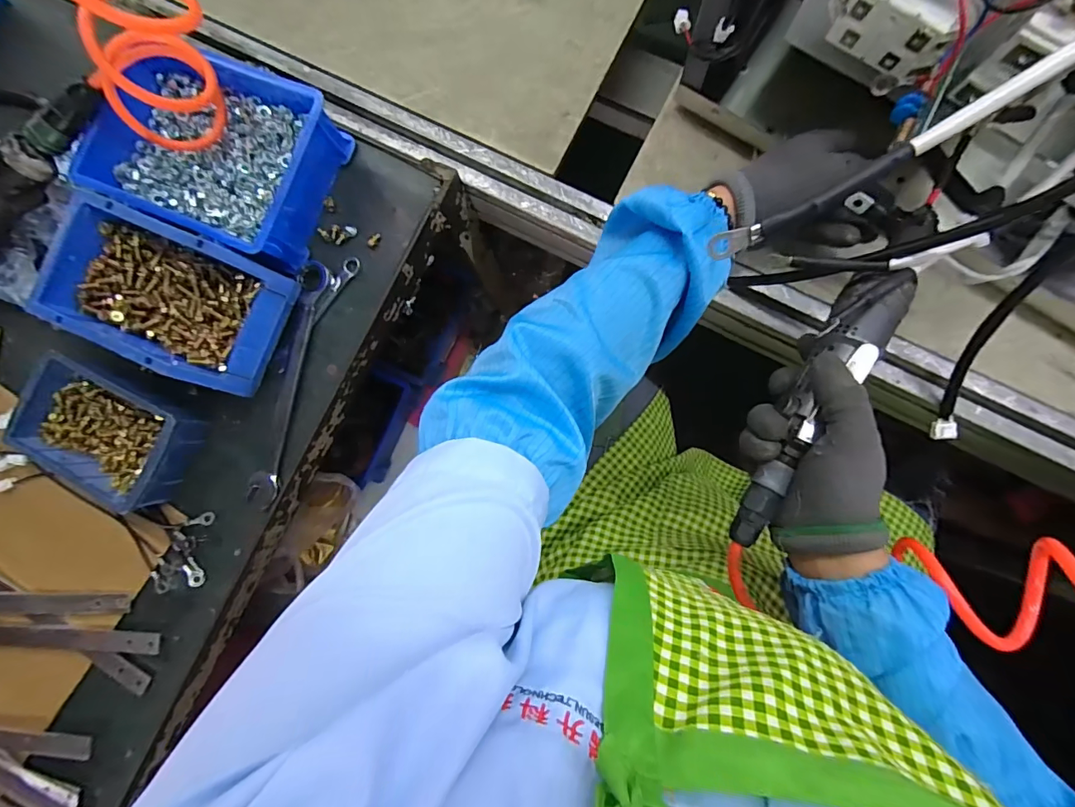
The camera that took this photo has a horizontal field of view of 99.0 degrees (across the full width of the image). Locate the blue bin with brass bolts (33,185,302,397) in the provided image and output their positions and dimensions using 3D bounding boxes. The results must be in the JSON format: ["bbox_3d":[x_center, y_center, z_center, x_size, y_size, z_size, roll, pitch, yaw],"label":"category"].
[{"bbox_3d":[-0.322,-0.092,0.409,0.180,0.080,0.110,22,88,6],"label":"blue bin with brass bolts"}]

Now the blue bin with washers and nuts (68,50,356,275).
[{"bbox_3d":[-0.293,-0.226,0.424,0.210,0.071,0.152,22,88,6],"label":"blue bin with washers and nuts"}]

